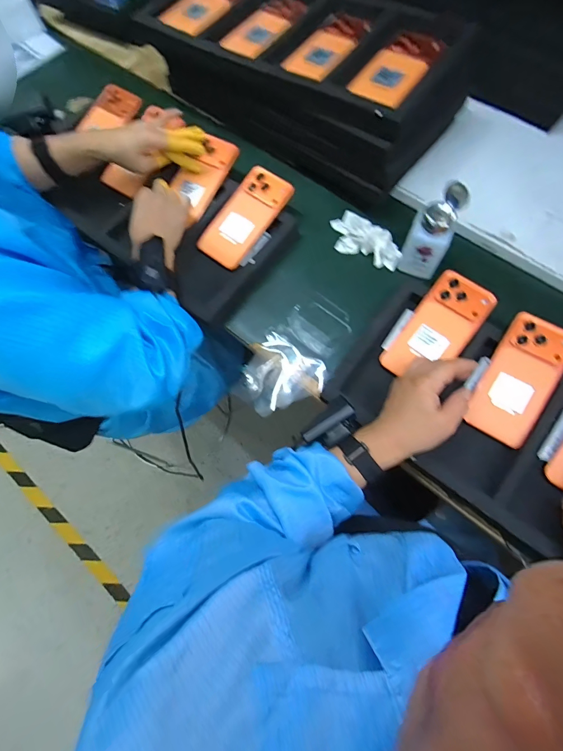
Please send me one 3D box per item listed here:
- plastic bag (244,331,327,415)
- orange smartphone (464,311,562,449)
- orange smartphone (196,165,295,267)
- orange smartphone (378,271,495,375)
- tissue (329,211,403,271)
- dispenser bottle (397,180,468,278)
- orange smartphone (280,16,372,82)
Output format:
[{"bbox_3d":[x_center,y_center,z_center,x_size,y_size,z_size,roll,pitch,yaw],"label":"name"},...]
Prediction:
[{"bbox_3d":[0.000,-0.009,0.518,0.108,0.034,0.107,-19,72,-4],"label":"plastic bag"},{"bbox_3d":[0.308,0.005,0.454,0.080,0.011,0.166,27,90,11],"label":"orange smartphone"},{"bbox_3d":[-0.059,-0.252,0.561,0.083,0.009,0.166,37,90,12],"label":"orange smartphone"},{"bbox_3d":[0.215,-0.062,0.483,0.081,0.018,0.161,37,90,13],"label":"orange smartphone"},{"bbox_3d":[0.131,-0.216,0.560,0.070,0.028,0.126,-32,73,-8],"label":"tissue"},{"bbox_3d":[0.208,-0.197,0.486,0.056,0.114,0.055,23,74,10],"label":"dispenser bottle"},{"bbox_3d":[0.067,-0.491,0.527,0.085,0.016,0.154,33,76,13],"label":"orange smartphone"}]

